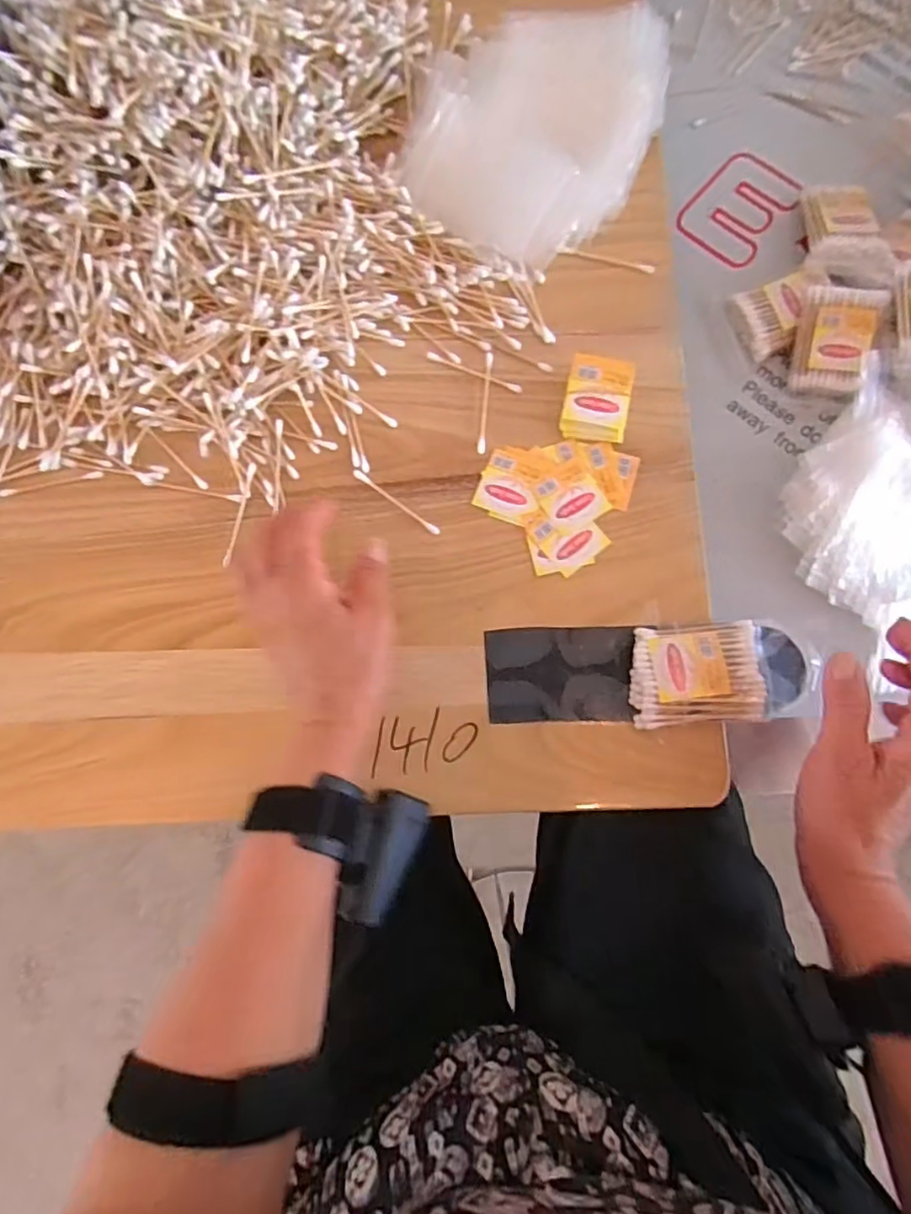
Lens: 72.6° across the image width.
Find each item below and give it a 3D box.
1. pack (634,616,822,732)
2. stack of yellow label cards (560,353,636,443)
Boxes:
[{"bbox_3d":[0.168,0.040,0.386,0.114,0.016,0.061,-4,81,2],"label":"pack"},{"bbox_3d":[0.095,-0.138,0.413,0.043,0.018,0.051,11,81,5],"label":"stack of yellow label cards"}]

